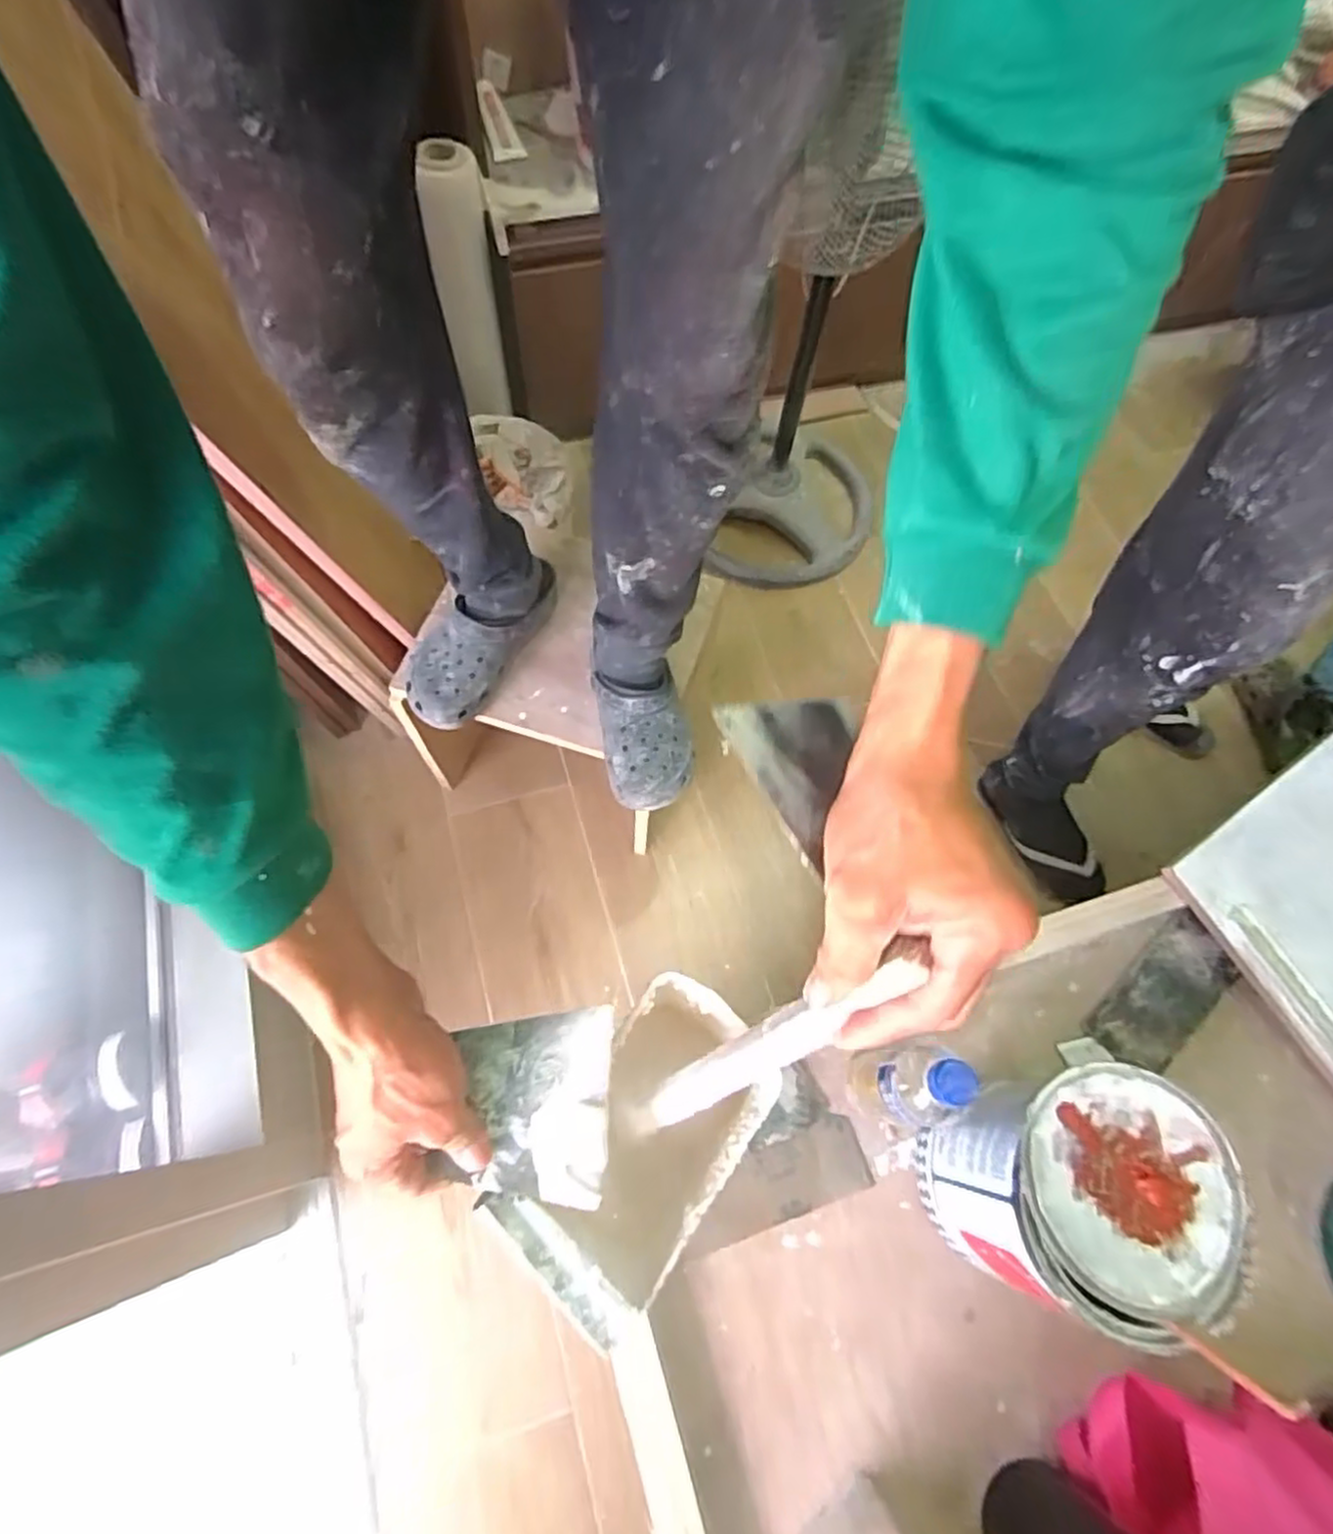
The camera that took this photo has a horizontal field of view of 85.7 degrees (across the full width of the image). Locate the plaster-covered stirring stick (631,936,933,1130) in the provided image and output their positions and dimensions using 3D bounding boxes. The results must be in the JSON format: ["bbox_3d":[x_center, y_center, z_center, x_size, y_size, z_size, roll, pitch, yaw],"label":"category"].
[{"bbox_3d":[0.047,0.144,0.366,0.022,0.252,0.023,-26,68,-38],"label":"plaster-covered stirring stick"}]

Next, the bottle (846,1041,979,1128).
[{"bbox_3d":[0.196,0.272,0.609,0.052,0.204,0.063,-9,67,-7],"label":"bottle"}]

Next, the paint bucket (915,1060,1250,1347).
[{"bbox_3d":[0.314,0.335,0.585,0.152,0.216,0.156,1,66,-3],"label":"paint bucket"}]

